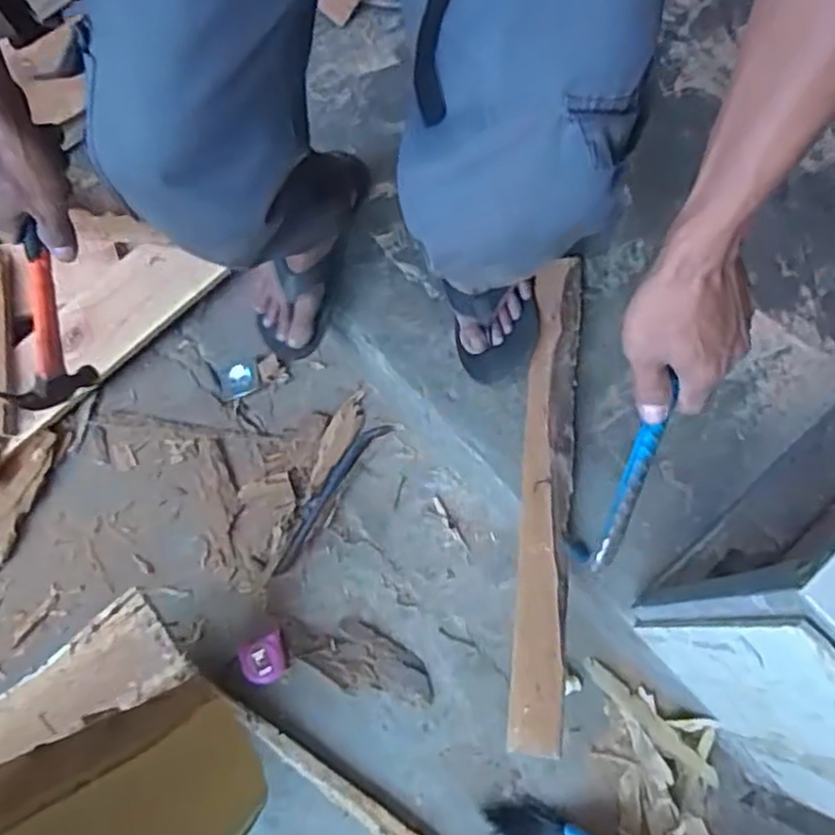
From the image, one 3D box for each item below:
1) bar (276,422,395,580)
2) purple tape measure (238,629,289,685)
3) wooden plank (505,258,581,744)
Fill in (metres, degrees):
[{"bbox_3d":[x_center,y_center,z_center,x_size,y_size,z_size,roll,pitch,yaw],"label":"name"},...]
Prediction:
[{"bbox_3d":[-0.126,0.110,1.033,0.036,0.014,0.257,33,76,9],"label":"bar"},{"bbox_3d":[-0.200,0.319,0.951,0.061,0.022,0.055,-30,76,-9],"label":"purple tape measure"},{"bbox_3d":[0.157,0.086,0.881,0.062,0.035,0.587,5,73,1],"label":"wooden plank"}]

